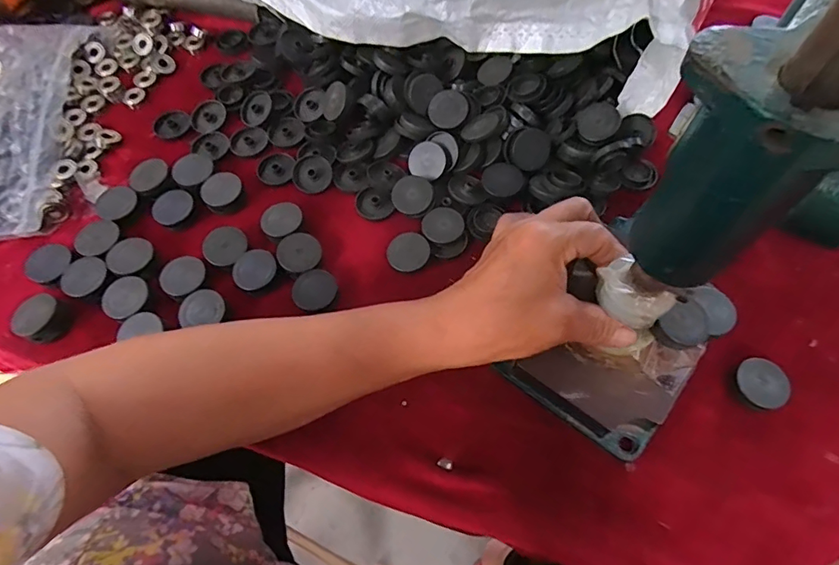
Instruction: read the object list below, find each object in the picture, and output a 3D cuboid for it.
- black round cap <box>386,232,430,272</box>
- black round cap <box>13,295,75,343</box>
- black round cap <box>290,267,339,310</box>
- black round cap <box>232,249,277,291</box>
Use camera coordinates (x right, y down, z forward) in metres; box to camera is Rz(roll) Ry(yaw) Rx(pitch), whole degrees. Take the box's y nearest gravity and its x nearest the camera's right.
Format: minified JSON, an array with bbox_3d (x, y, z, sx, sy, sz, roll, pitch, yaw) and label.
[{"bbox_3d":[-0.008,-0.024,0.363,0.032,0.005,0.030,-29,67,-12],"label":"black round cap"},{"bbox_3d":[-0.273,0.028,0.347,0.036,0.018,0.032,22,66,12],"label":"black round cap"},{"bbox_3d":[-0.077,0.004,0.348,0.032,0.004,0.032,-1,64,1],"label":"black round cap"},{"bbox_3d":[-0.125,-0.010,0.359,0.031,0.004,0.033,-1,64,1],"label":"black round cap"}]

